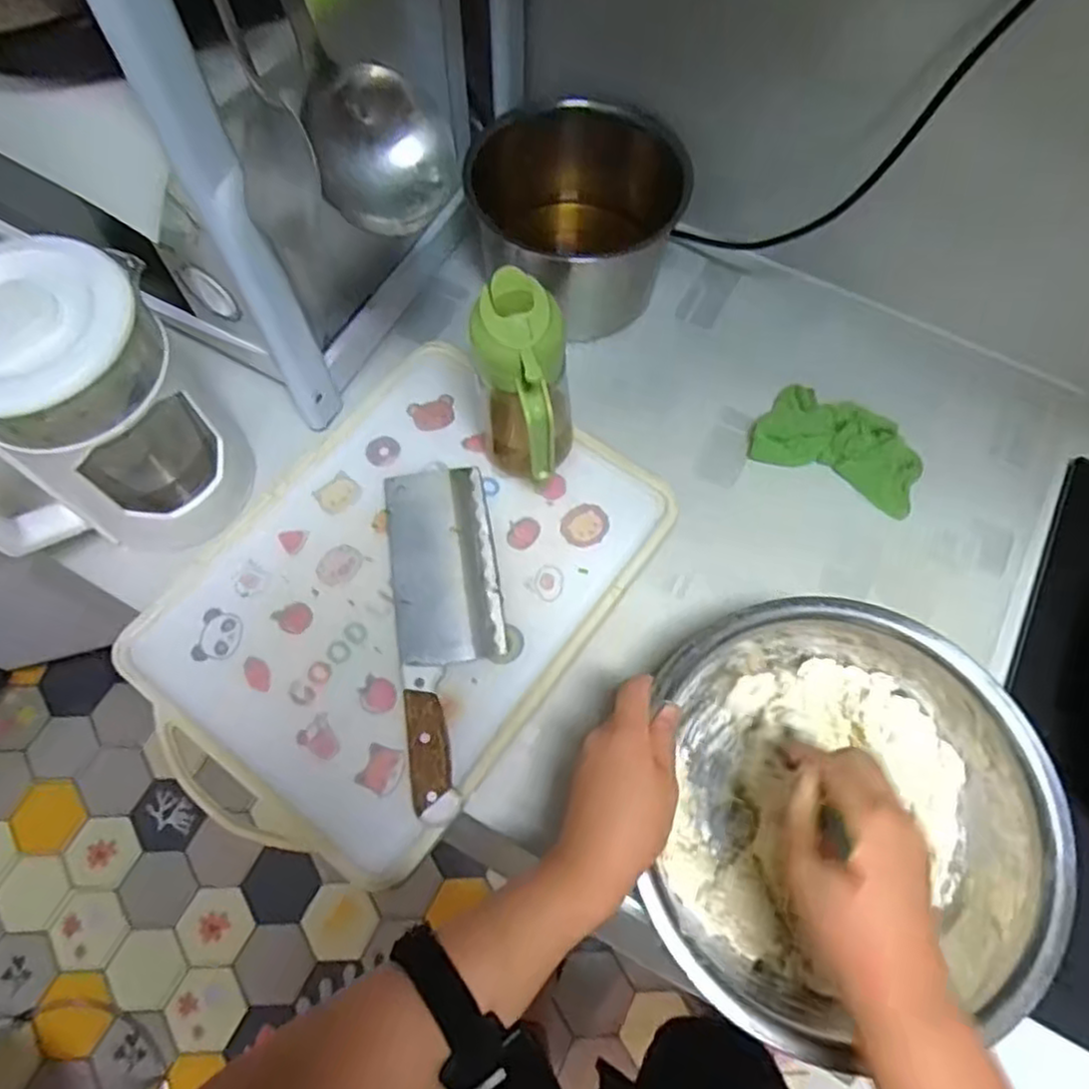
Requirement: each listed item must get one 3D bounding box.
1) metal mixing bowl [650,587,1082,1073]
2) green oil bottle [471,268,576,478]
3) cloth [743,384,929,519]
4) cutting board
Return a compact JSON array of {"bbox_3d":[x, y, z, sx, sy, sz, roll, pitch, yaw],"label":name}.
[{"bbox_3d":[0.197,0.170,0.489,0.225,0.106,0.238,1,66,-2],"label":"metal mixing bowl"},{"bbox_3d":[-0.014,-0.102,0.535,0.072,0.194,0.073,1,66,-2],"label":"green oil bottle"},{"bbox_3d":[0.259,-0.083,0.627,0.143,0.039,0.085,35,69,12],"label":"cloth"},{"bbox_3d":[-0.117,0.032,0.570,0.283,0.022,0.391,35,70,12],"label":"cutting board"}]

